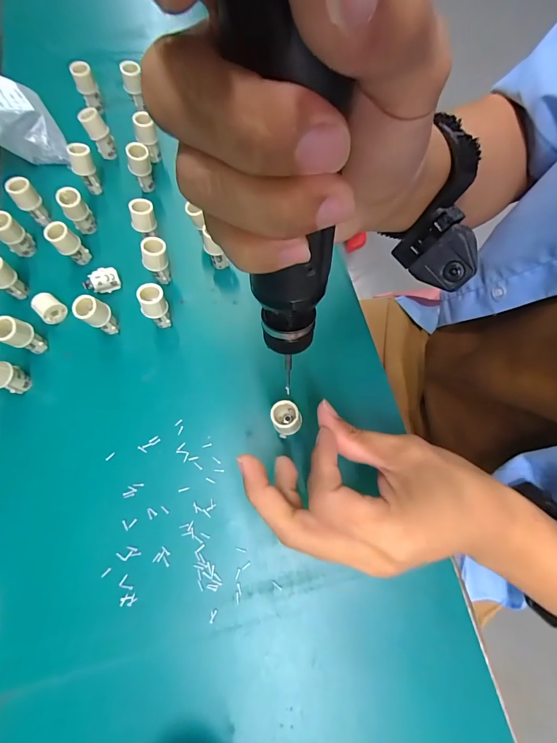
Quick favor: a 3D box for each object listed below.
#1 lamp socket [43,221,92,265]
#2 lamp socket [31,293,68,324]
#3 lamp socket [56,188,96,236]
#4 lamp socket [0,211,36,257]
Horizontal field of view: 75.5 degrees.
[{"bbox_3d":[-0.179,-0.107,0.309,0.019,0.042,0.017,-42,75,-13],"label":"lamp socket"},{"bbox_3d":[-0.191,-0.052,0.302,0.020,0.021,0.019,42,76,14],"label":"lamp socket"},{"bbox_3d":[-0.176,-0.139,0.320,0.019,0.046,0.016,-32,73,-10],"label":"lamp socket"},{"bbox_3d":[-0.231,-0.118,0.317,0.020,0.047,0.016,-42,75,-13],"label":"lamp socket"}]

